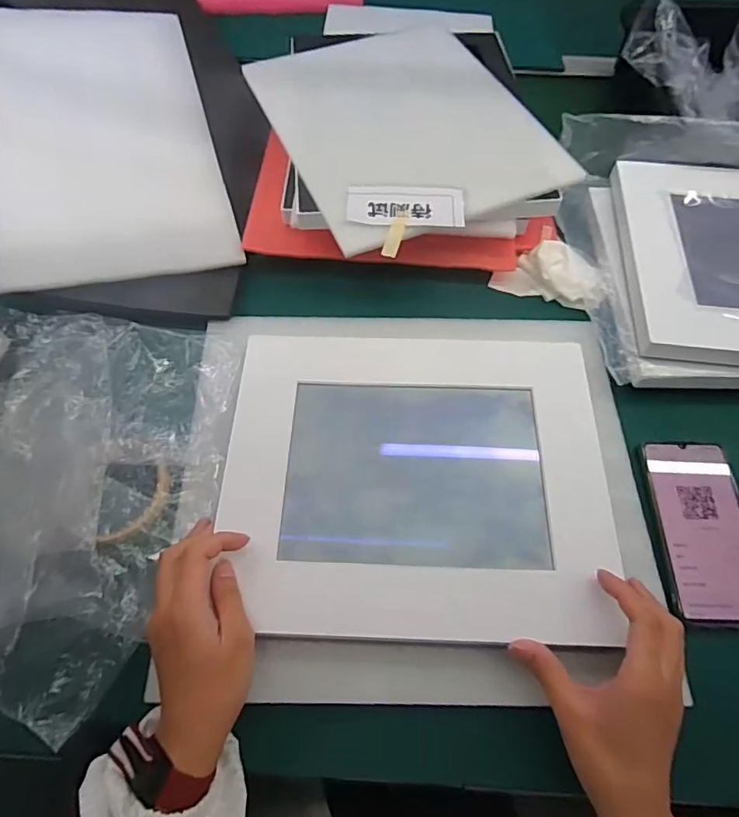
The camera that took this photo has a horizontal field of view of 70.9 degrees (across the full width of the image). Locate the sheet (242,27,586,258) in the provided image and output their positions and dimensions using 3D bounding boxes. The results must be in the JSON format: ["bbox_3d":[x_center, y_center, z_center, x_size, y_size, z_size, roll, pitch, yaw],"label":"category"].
[{"bbox_3d":[0.035,-0.301,0.543,0.246,0.011,0.307,-21,64,-12],"label":"sheet"}]

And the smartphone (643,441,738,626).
[{"bbox_3d":[0.273,0.096,0.422,0.073,0.013,0.145,2,62,0],"label":"smartphone"}]

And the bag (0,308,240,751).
[{"bbox_3d":[-0.245,0.061,0.417,0.228,0.062,0.319,4,62,2],"label":"bag"}]

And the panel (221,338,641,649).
[{"bbox_3d":[0.037,0.048,0.422,0.295,0.026,0.253,2,62,1],"label":"panel"}]

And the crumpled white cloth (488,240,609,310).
[{"bbox_3d":[0.189,-0.136,0.536,0.106,0.031,0.065,29,65,14],"label":"crumpled white cloth"}]

